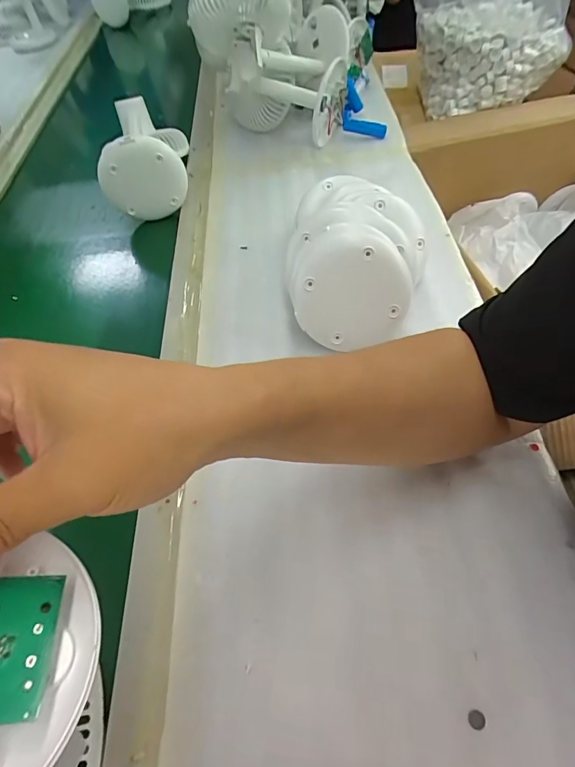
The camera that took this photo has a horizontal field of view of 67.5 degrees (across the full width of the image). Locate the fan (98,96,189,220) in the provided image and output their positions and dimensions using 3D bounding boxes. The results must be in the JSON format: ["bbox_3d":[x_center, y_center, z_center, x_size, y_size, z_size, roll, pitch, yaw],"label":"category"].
[{"bbox_3d":[-0.199,-0.320,0.607,0.103,0.107,0.162,-11,54,0],"label":"fan"}]

